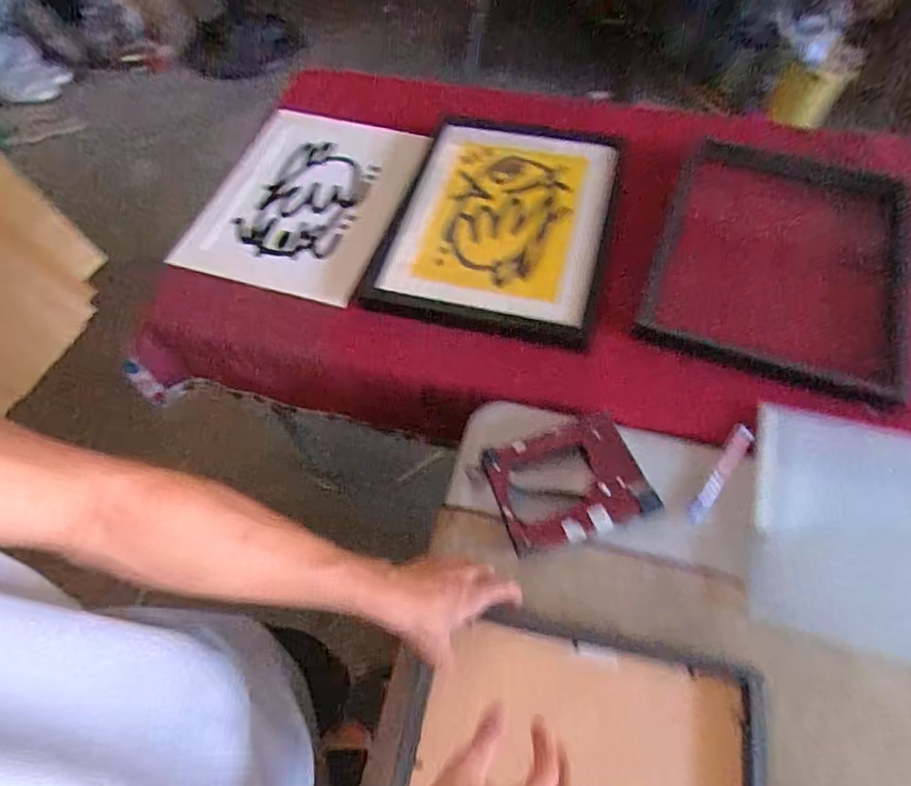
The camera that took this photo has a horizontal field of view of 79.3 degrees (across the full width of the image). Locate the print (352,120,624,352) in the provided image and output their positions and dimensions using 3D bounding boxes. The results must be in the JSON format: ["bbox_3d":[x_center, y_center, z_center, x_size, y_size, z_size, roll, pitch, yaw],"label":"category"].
[{"bbox_3d":[0.062,-0.259,0.796,0.318,0.045,0.406,12,62,9],"label":"print"}]

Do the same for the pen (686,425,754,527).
[{"bbox_3d":[0.293,0.090,0.607,0.019,0.012,0.131,34,67,19],"label":"pen"}]

